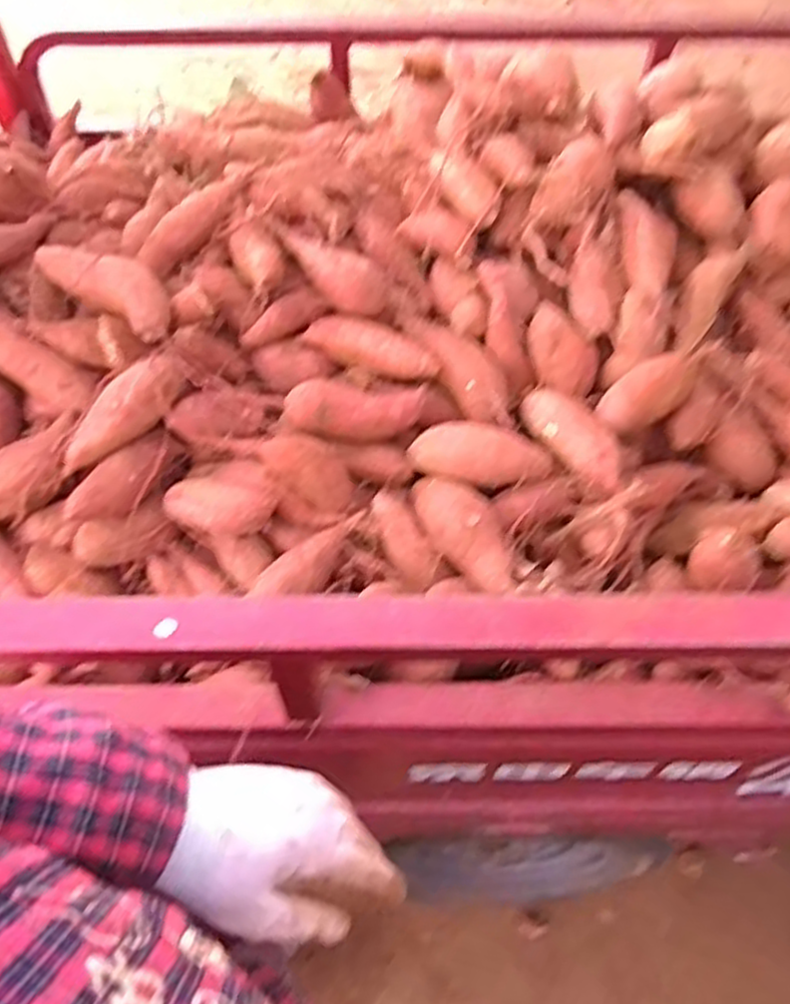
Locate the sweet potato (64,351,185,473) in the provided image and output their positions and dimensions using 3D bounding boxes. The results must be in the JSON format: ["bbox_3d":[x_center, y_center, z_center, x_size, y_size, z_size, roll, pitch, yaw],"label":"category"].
[{"bbox_3d":[-0.244,-0.076,0.669,0.137,0.049,0.051,-41,59,7],"label":"sweet potato"}]

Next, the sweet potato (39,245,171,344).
[{"bbox_3d":[-0.268,-0.199,0.709,0.148,0.057,0.043,30,57,20],"label":"sweet potato"}]

